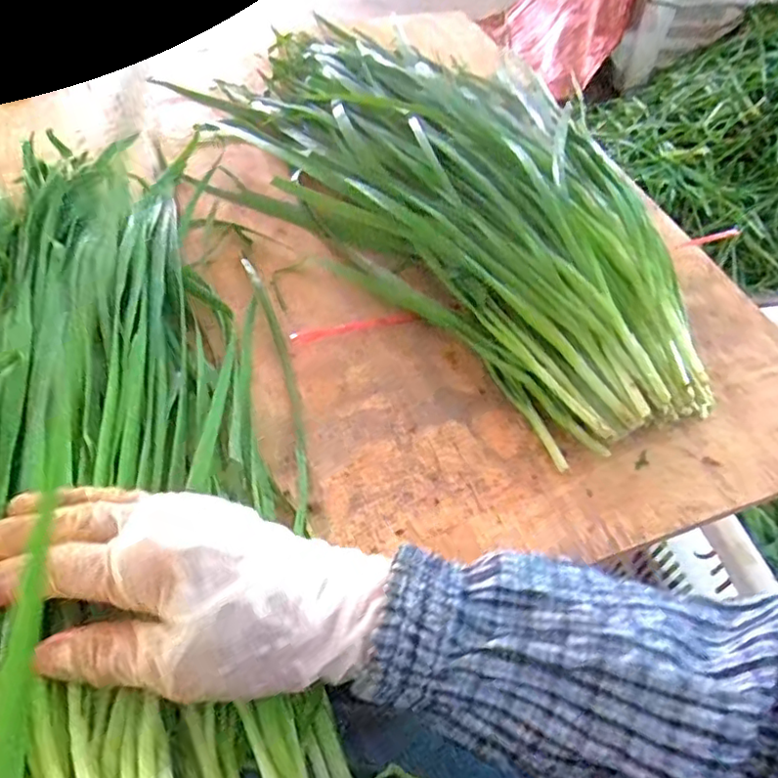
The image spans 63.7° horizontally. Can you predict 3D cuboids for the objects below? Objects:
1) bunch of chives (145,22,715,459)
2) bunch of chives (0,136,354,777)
[{"bbox_3d":[0.021,-0.158,0.447,0.203,0.066,0.485,-31,62,-26],"label":"bunch of chives"},{"bbox_3d":[-0.155,0.013,0.317,0.186,0.055,0.440,-12,51,-14],"label":"bunch of chives"}]

